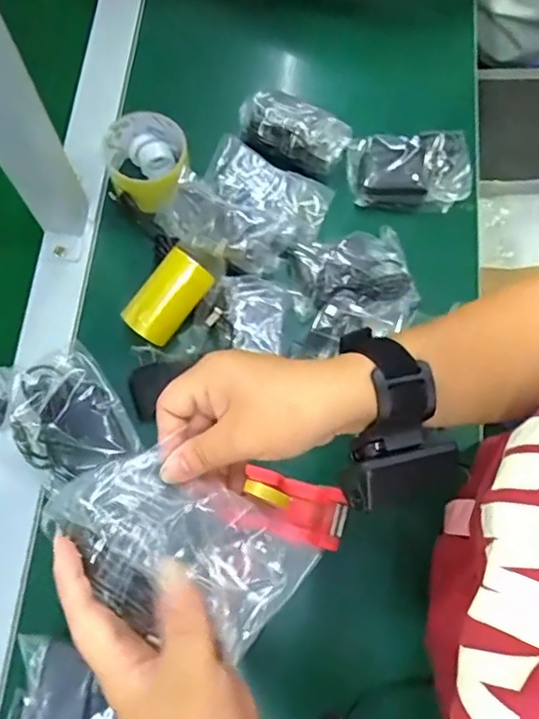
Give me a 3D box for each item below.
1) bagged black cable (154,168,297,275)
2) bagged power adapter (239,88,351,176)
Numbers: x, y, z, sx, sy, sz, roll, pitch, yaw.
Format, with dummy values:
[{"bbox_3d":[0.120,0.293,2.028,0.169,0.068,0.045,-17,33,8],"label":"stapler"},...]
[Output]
[{"bbox_3d":[-0.044,-0.134,0.561,0.127,0.020,0.069,23,76,5],"label":"bagged black cable"},{"bbox_3d":[0.025,-0.246,0.618,0.116,0.040,0.060,23,76,5],"label":"bagged power adapter"}]

